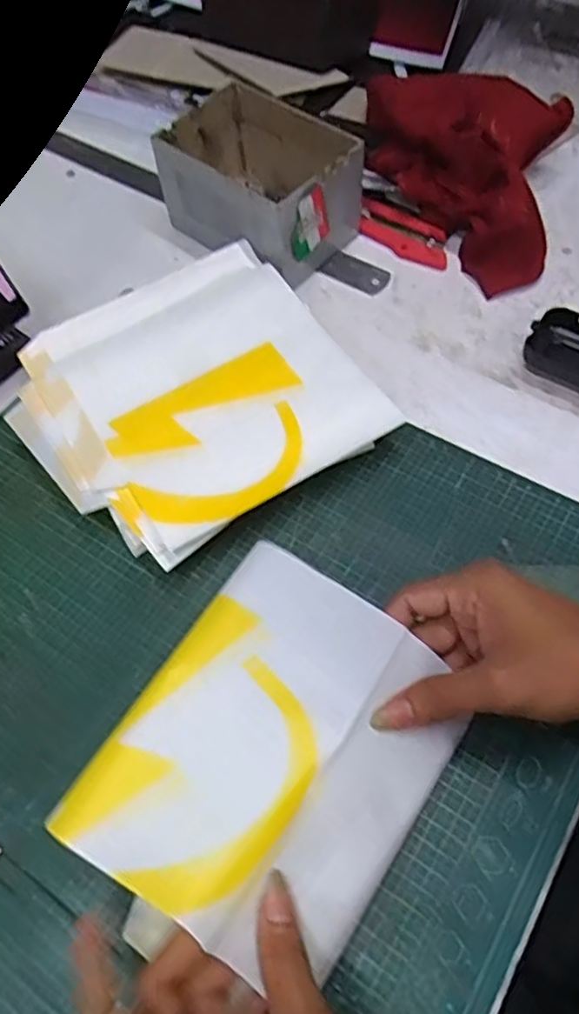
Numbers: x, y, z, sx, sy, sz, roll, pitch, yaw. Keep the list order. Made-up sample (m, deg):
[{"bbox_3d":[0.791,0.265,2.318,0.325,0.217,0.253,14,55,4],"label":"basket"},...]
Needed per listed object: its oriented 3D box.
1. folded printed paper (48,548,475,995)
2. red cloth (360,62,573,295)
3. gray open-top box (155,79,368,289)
[{"bbox_3d":[-0.005,0.122,0.340,0.142,0.031,0.172,31,67,17],"label":"folded printed paper"},{"bbox_3d":[0.137,-0.283,0.563,0.167,0.066,0.191,12,62,9],"label":"red cloth"},{"bbox_3d":[-0.025,-0.263,0.554,0.147,0.080,0.101,37,69,20],"label":"gray open-top box"}]

